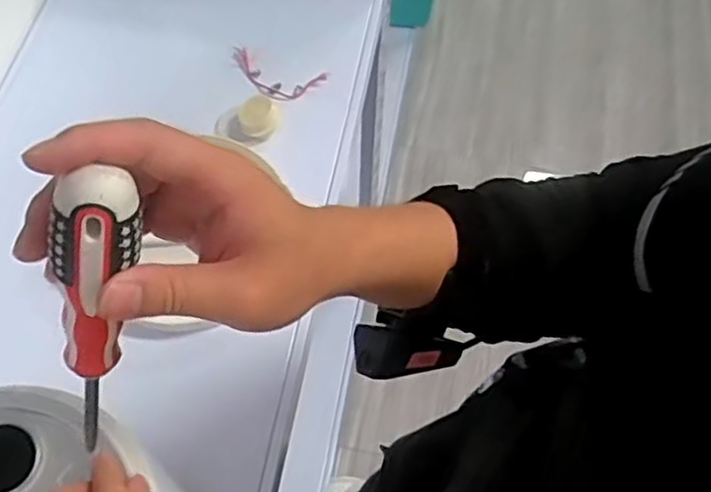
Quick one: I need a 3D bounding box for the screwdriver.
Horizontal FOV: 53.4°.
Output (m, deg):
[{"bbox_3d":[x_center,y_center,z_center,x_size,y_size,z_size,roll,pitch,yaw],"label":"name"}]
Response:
[{"bbox_3d":[-0.117,0.035,0.314,0.024,0.160,0.029,35,42,17],"label":"screwdriver"}]

